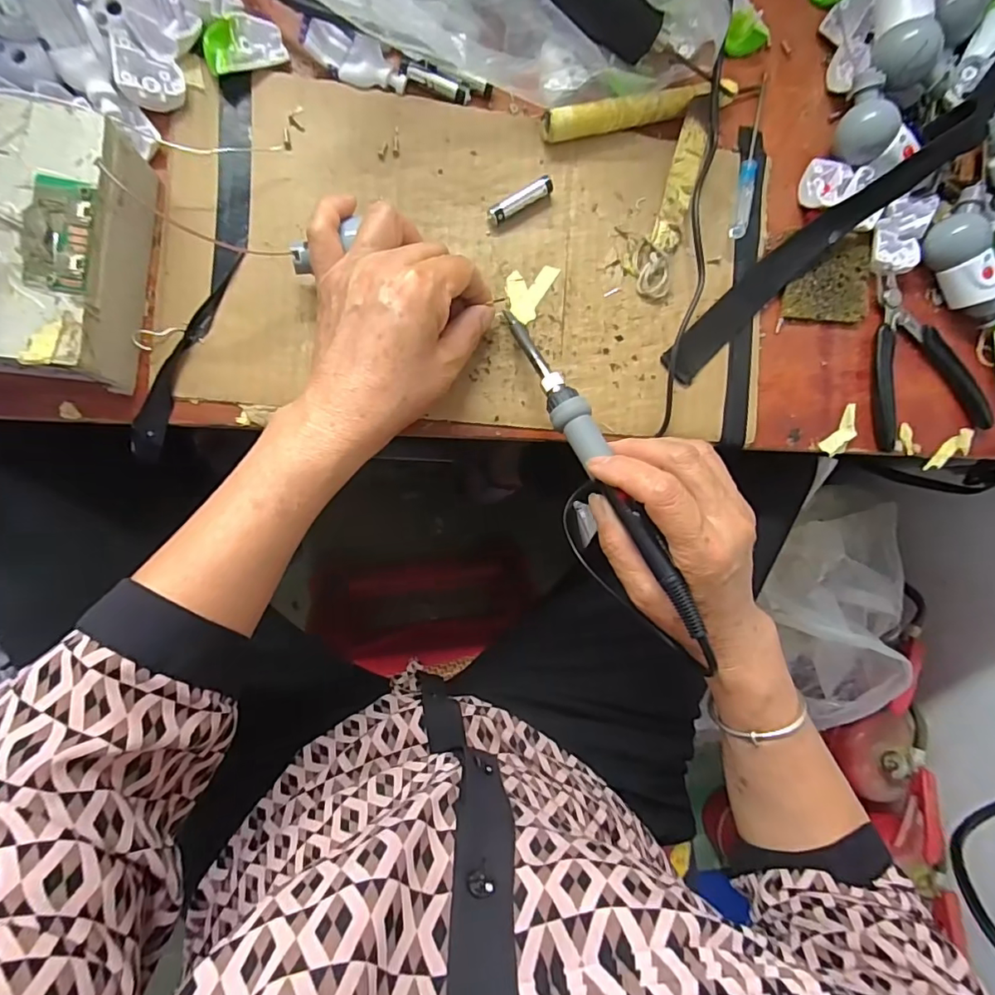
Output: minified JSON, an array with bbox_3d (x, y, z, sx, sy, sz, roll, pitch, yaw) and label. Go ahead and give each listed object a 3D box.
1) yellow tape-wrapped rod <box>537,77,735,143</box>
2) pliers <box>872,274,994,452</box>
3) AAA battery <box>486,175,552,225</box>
[{"bbox_3d":[0.089,-0.239,0.323,0.132,0.018,0.013,-17,93,-7],"label":"yellow tape-wrapped rod"},{"bbox_3d":[0.289,-0.096,0.360,0.083,0.009,0.115,-15,93,-7],"label":"pliers"},{"bbox_3d":[0.014,-0.180,0.320,0.043,0.011,0.010,-32,95,-6],"label":"AAA battery"}]

